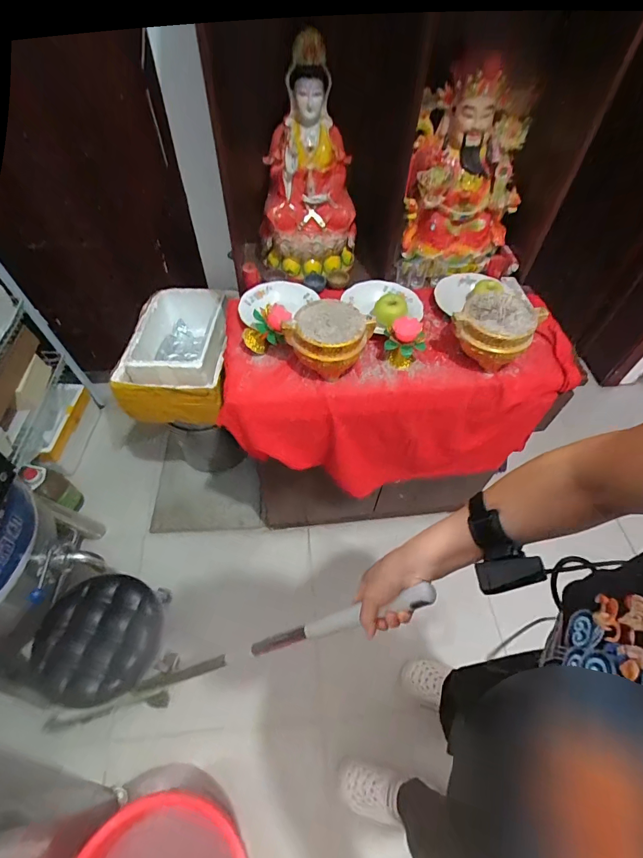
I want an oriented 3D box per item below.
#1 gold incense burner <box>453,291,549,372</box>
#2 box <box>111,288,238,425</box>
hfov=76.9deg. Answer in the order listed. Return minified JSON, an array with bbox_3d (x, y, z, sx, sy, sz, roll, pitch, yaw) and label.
[{"bbox_3d":[0.368,-0.209,0.879,0.158,0.116,0.145,32,57,19],"label":"gold incense burner"},{"bbox_3d":[-0.410,-0.225,1.202,0.297,0.189,0.438,3,52,-2],"label":"box"}]

